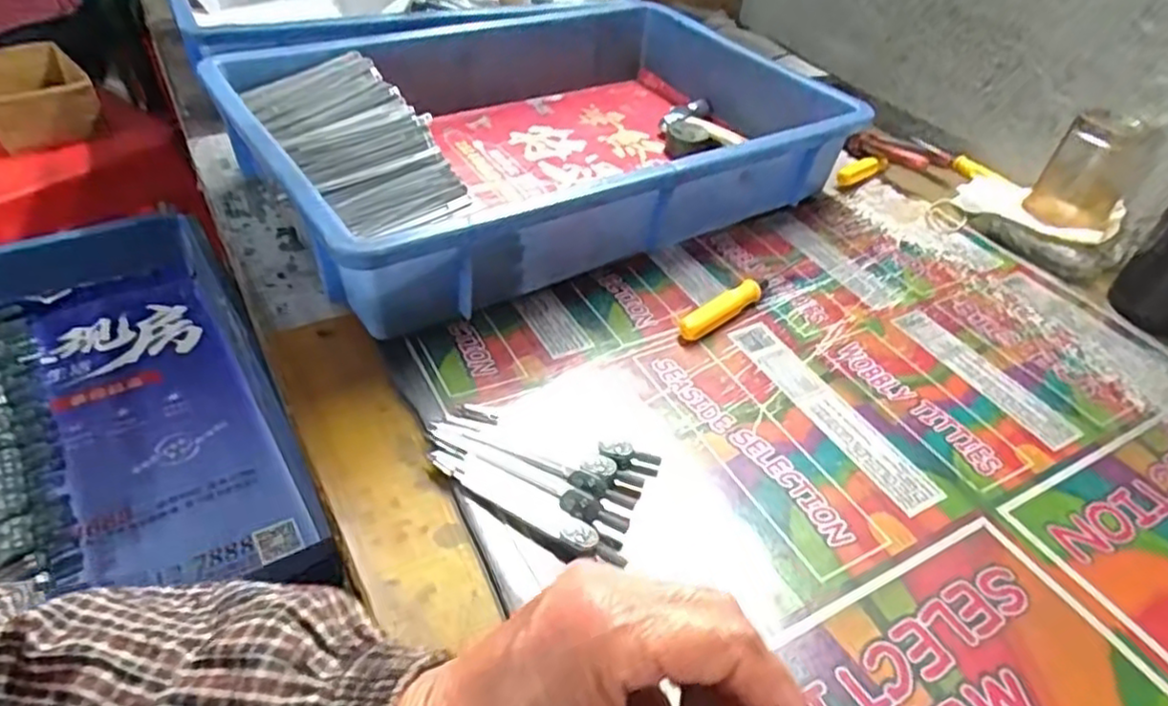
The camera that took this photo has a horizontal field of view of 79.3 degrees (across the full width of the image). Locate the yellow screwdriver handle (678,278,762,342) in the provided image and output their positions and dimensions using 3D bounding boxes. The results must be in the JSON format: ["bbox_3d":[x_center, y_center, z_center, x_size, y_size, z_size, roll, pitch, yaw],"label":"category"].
[{"bbox_3d":[0.089,-0.029,0.458,0.066,0.017,0.017,-25,51,-29],"label":"yellow screwdriver handle"}]

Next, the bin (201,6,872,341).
[{"bbox_3d":[-0.024,-0.173,0.555,0.429,0.088,0.286,-22,49,-27],"label":"bin"}]

